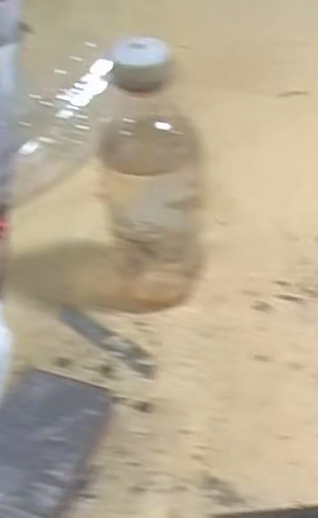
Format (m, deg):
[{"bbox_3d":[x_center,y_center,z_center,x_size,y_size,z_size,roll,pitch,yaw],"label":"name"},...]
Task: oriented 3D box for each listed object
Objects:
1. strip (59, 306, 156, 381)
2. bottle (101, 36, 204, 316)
[{"bbox_3d":[-0.040,0.063,0.571,0.097,0.004,0.014,30,56,29],"label":"strip"},{"bbox_3d":[-0.005,-0.050,0.530,0.076,0.208,0.057,-3,47,3],"label":"bottle"}]

